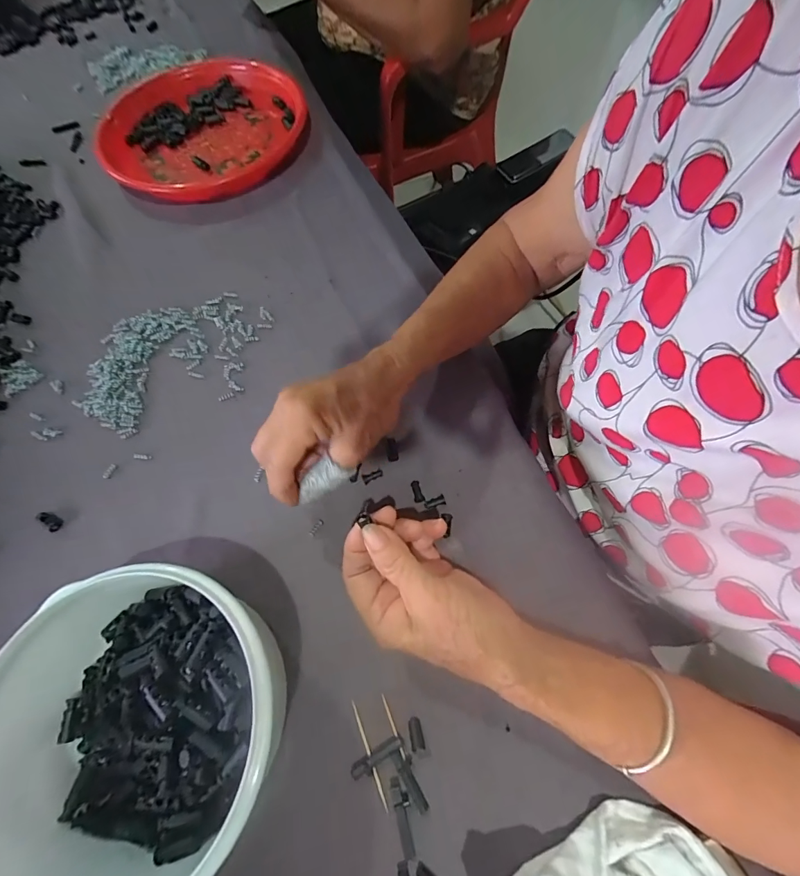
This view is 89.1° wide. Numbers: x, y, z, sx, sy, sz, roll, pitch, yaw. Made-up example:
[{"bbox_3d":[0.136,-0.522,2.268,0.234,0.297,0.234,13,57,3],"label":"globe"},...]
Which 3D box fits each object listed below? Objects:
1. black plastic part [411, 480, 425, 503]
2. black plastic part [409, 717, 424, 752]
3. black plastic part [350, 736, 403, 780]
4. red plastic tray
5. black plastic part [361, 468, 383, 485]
[{"bbox_3d":[0.014,0.042,0.326,0.008,0.004,0.018,-14,66,-4],"label":"black plastic part"},{"bbox_3d":[0.010,0.190,0.260,0.008,0.004,0.018,-12,66,-3],"label":"black plastic part"},{"bbox_3d":[-0.015,0.201,0.256,0.035,0.004,0.010,-30,68,-11],"label":"black plastic part"},{"bbox_3d":[-0.244,-0.391,0.510,0.248,0.039,0.233,-8,66,-1],"label":"red plastic tray"},{"bbox_3d":[-0.022,0.031,0.332,0.017,0.004,0.008,-24,67,-8],"label":"black plastic part"}]

